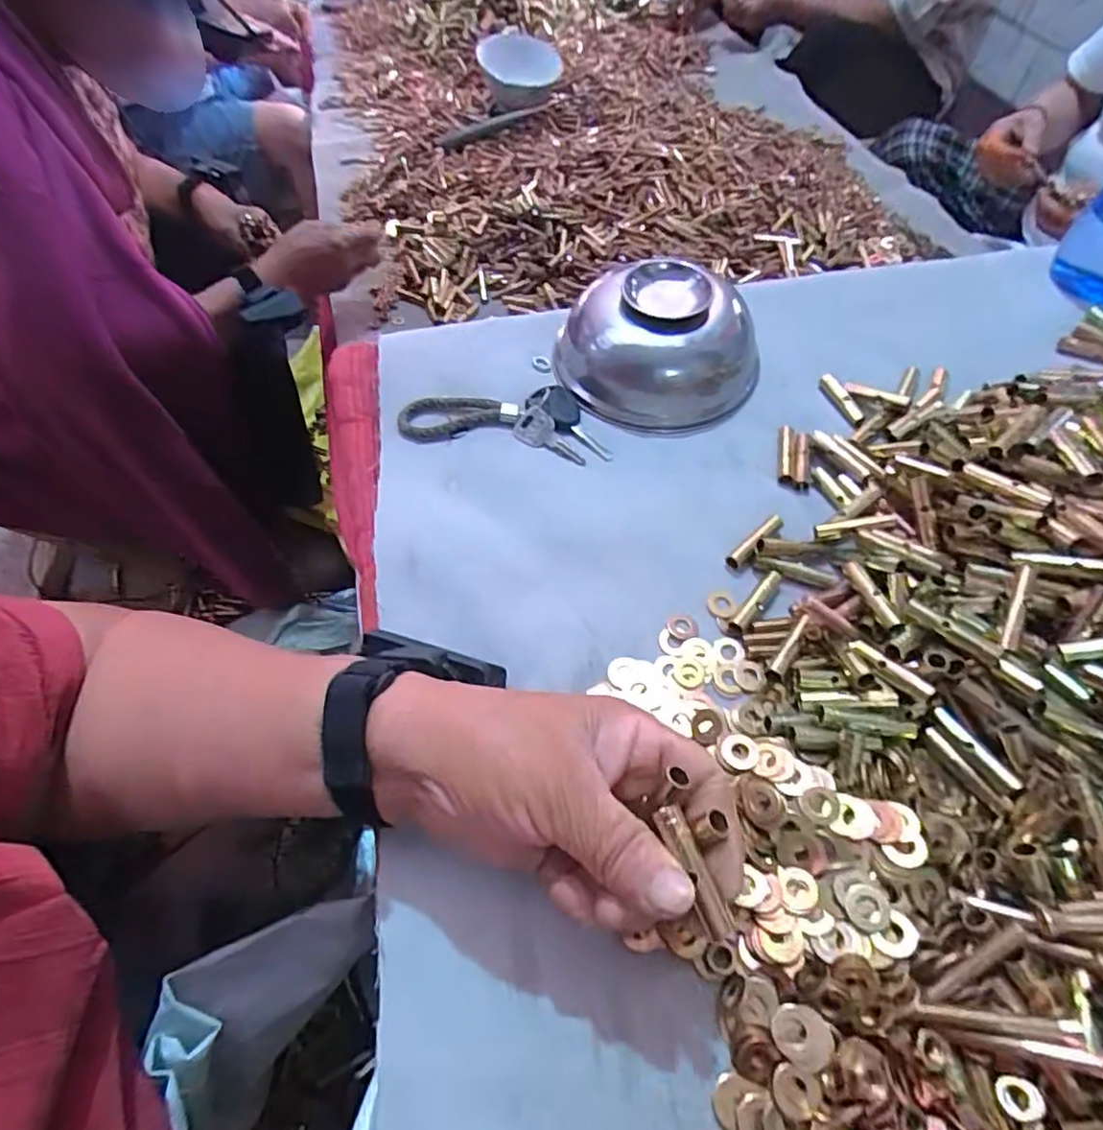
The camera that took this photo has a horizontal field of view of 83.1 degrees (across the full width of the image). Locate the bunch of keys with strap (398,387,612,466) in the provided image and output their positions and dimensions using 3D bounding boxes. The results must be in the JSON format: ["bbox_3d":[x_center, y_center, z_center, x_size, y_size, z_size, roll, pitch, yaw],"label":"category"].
[{"bbox_3d":[-0.033,-0.091,0.409,0.129,0.016,0.056,-8,57,-4],"label":"bunch of keys with strap"}]

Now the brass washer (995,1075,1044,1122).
[{"bbox_3d":[0.166,0.189,0.221,0.015,0.004,0.012,-10,38,12],"label":"brass washer"}]

